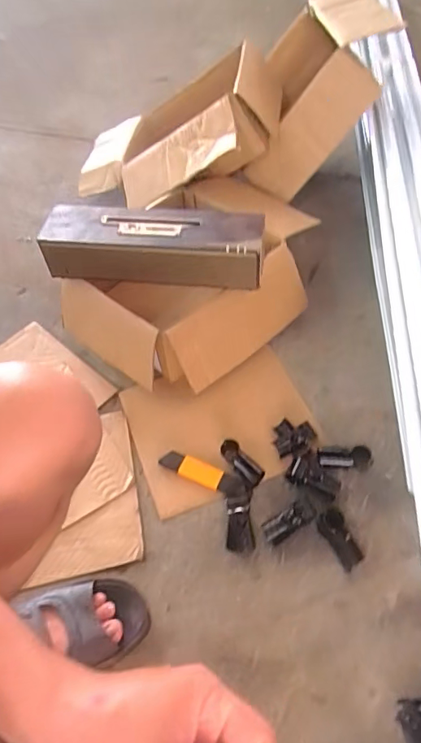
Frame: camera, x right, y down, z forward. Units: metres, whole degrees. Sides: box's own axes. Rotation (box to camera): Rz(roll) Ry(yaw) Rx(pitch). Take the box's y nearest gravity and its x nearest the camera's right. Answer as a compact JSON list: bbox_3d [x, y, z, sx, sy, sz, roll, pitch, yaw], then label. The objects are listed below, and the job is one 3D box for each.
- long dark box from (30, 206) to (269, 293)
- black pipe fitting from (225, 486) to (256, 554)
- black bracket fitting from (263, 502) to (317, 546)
[{"bbox_3d":[-0.098,-0.215,0.841,0.374,0.092,0.104,7,53,10],"label":"long dark box"},{"bbox_3d":[0.043,0.216,0.709,0.038,0.029,0.091,-2,65,3],"label":"black pipe fitting"},{"bbox_3d":[0.117,0.217,0.704,0.082,0.028,0.032,-24,54,-14],"label":"black bracket fitting"}]

